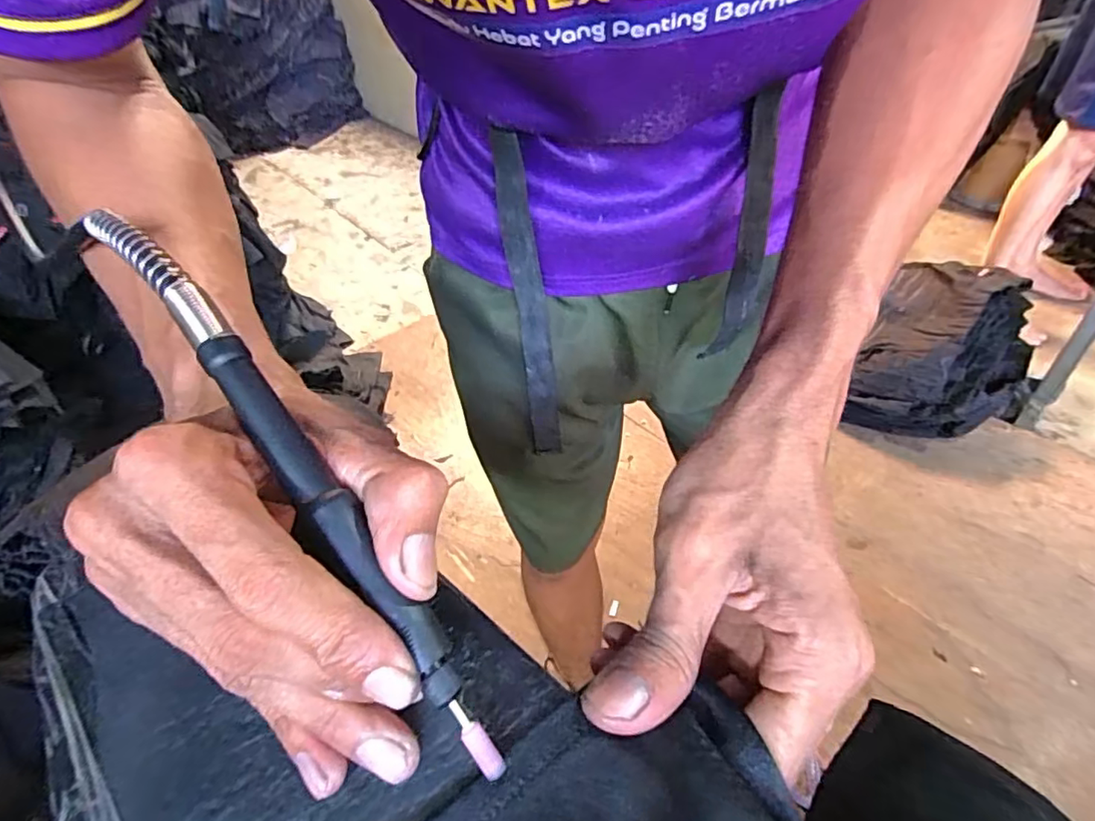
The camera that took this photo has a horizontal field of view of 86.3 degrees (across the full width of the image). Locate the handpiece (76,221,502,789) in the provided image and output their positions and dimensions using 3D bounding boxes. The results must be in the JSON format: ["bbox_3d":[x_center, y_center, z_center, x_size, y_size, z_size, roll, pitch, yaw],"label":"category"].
[{"bbox_3d":[-0.081,0.014,0.182,0.014,0.014,0.218,-34,79,-27],"label":"handpiece"}]

